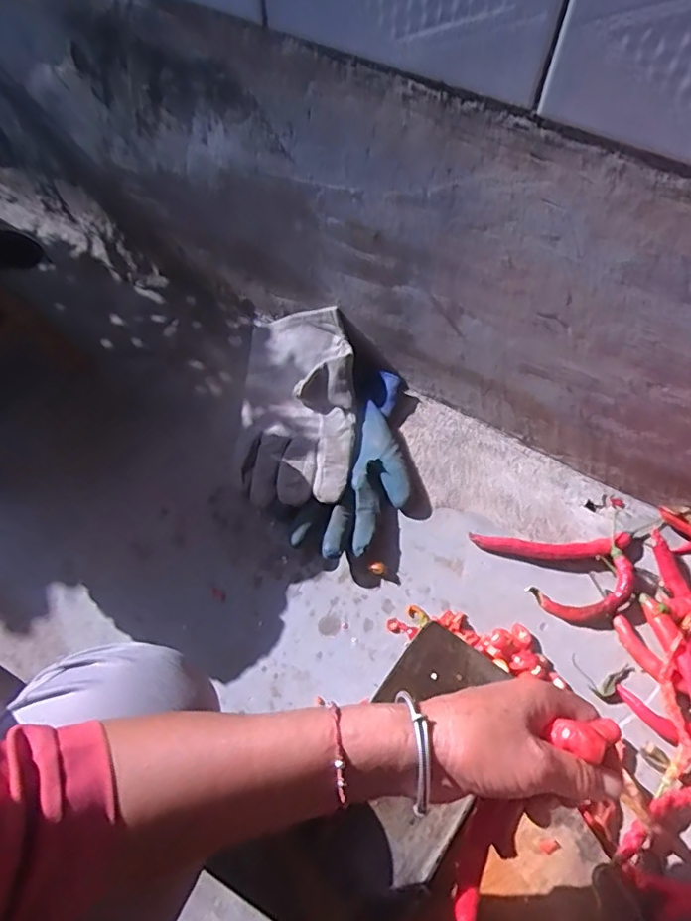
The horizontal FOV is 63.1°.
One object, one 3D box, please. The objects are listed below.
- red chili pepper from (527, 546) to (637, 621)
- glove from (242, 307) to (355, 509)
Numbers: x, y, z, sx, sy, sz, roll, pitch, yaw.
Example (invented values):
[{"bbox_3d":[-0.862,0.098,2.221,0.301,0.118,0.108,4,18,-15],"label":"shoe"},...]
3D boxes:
[{"bbox_3d":[0.220,0.117,0.506,0.092,0.023,0.048,-21,62,-13],"label":"red chili pepper"},{"bbox_3d":[-0.054,-0.064,0.595,0.122,0.065,0.234,-3,59,-3],"label":"glove"}]

